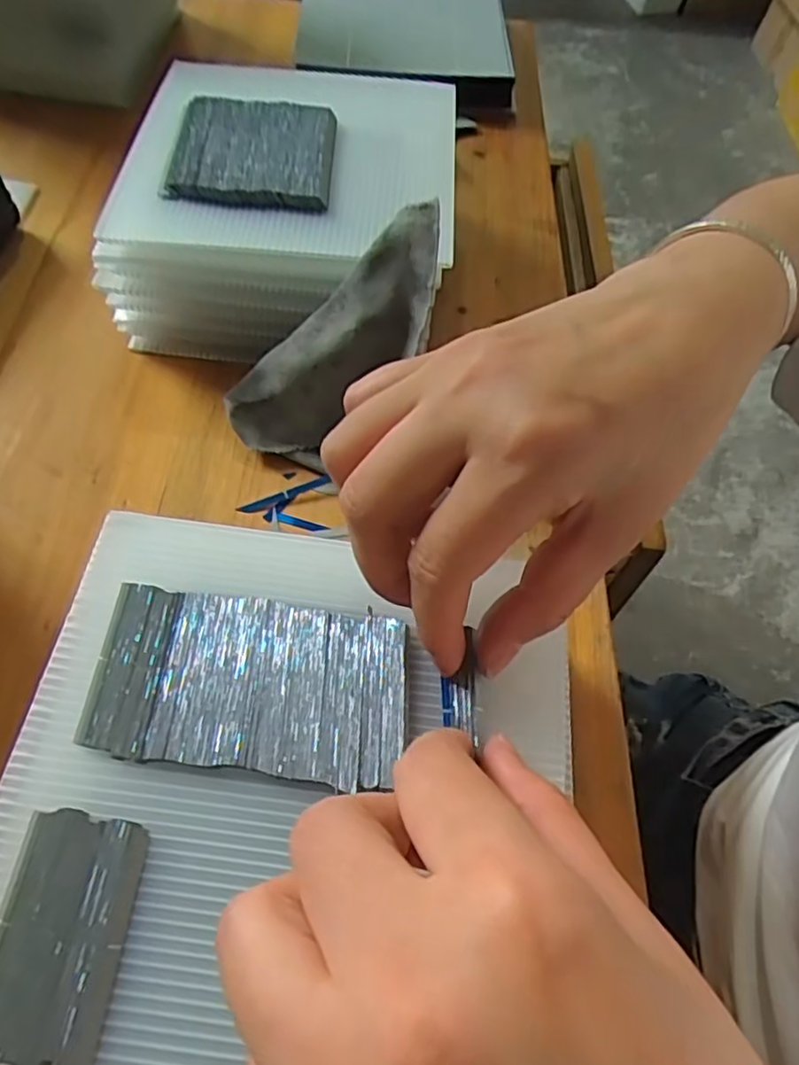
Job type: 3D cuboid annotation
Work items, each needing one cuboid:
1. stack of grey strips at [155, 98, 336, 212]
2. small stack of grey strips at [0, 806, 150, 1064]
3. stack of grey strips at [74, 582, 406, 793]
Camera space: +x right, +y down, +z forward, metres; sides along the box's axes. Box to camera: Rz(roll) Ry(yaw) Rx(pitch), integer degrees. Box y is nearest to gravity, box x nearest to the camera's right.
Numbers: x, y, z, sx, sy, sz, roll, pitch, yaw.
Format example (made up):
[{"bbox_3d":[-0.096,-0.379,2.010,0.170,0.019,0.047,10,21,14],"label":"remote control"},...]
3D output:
[{"bbox_3d":[-0.072,-0.190,0.331,0.076,0.010,0.082,4,59,-3],"label":"stack of grey strips"},{"bbox_3d":[-0.087,0.102,0.168,0.032,0.004,0.056,6,58,-2],"label":"small stack of grey strips"},{"bbox_3d":[-0.046,0.046,0.204,0.094,0.007,0.052,8,58,-1],"label":"stack of grey strips"}]

